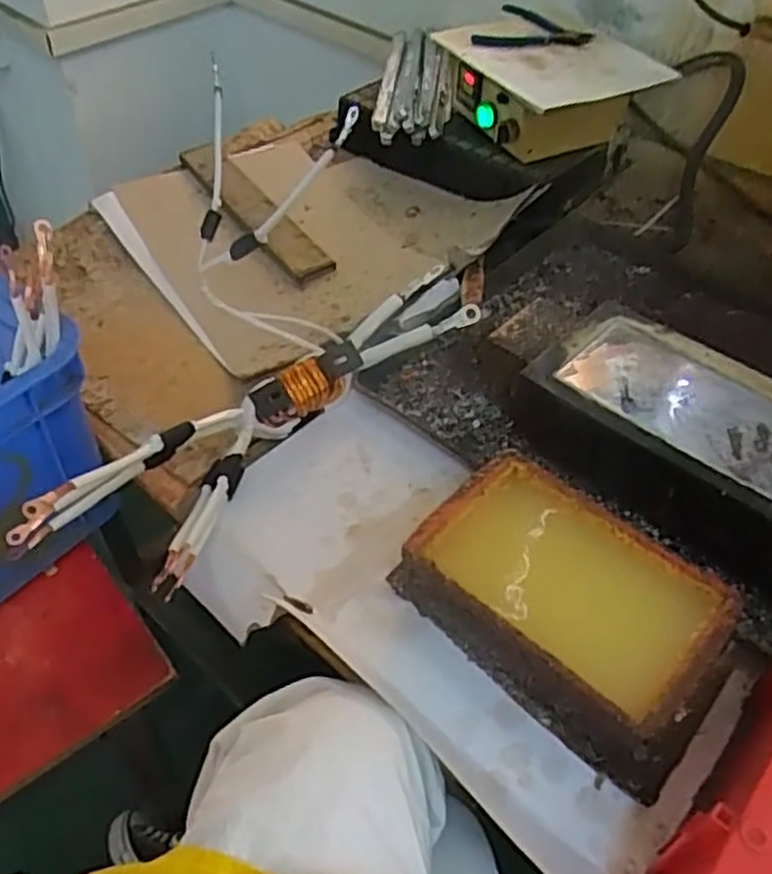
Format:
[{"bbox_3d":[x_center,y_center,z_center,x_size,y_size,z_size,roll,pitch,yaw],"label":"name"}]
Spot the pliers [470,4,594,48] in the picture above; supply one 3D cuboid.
[{"bbox_3d":[0.186,-0.520,0.979,0.135,0.015,0.113,27,52,21],"label":"pliers"}]

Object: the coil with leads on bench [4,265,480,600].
[{"bbox_3d":[-0.086,-0.023,0.645,0.085,0.089,0.448,33,55,26],"label":"coil with leads on bench"}]

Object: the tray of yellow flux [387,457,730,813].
[{"bbox_3d":[0.126,0.115,0.537,0.225,0.065,0.137,36,56,27],"label":"tray of yellow flux"}]

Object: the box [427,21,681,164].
[{"bbox_3d":[0.198,-0.449,0.977,0.197,0.100,0.258,-17,50,-17],"label":"box"}]

